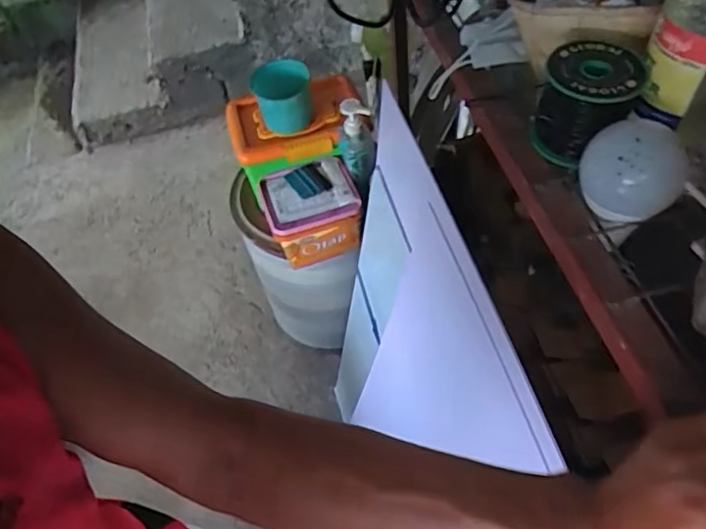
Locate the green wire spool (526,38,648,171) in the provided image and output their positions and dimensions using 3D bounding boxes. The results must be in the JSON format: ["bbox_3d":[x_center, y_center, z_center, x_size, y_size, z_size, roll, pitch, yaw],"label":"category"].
[{"bbox_3d":[0.178,-0.121,0.445,0.063,0.069,0.063,-3,52,3],"label":"green wire spool"}]

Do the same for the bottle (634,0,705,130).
[{"bbox_3d":[0.230,-0.168,0.390,0.044,0.146,0.047,32,40,26],"label":"bottle"}]

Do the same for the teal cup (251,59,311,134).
[{"bbox_3d":[-0.145,-0.349,1.219,0.110,0.105,0.100,-3,52,3],"label":"teal cup"}]

